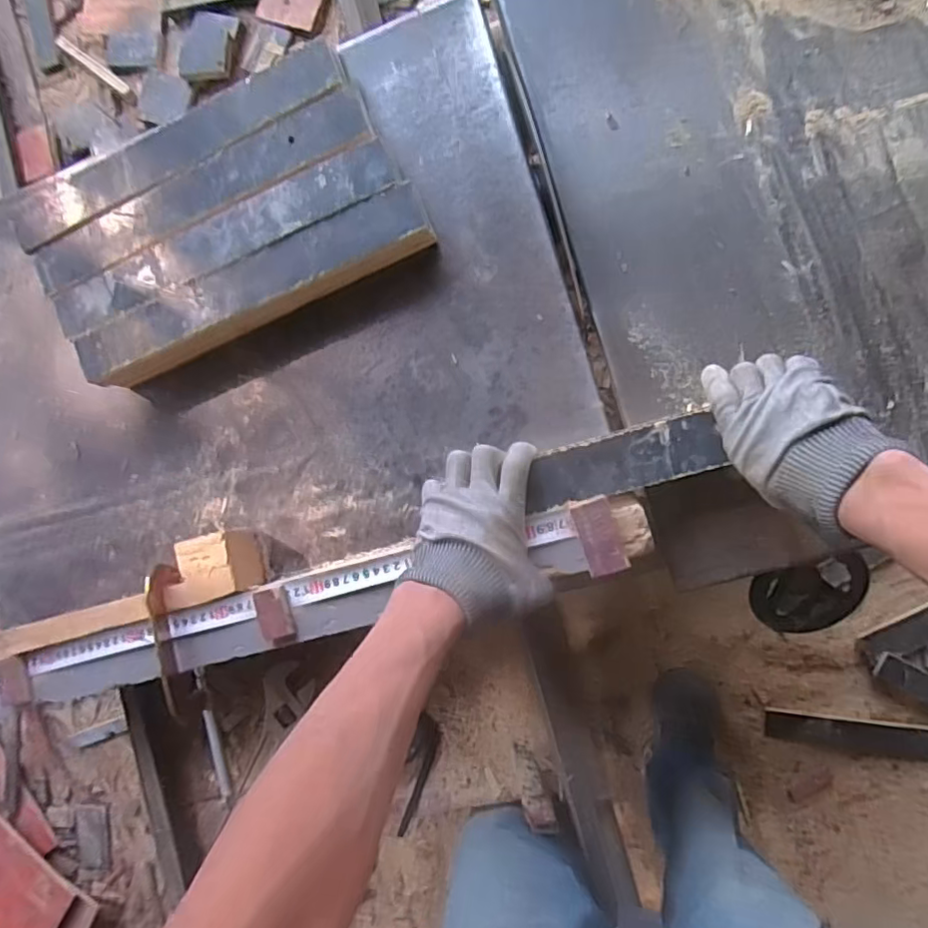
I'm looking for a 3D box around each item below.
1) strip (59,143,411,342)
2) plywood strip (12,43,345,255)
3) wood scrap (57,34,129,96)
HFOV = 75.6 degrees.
[{"bbox_3d":[-0.241,-0.214,0.581,0.373,0.018,0.054,-21,89,9],"label":"strip"},{"bbox_3d":[-0.291,-0.309,0.590,0.373,0.020,0.051,-21,89,9],"label":"plywood strip"},{"bbox_3d":[-0.467,-0.502,0.751,0.127,0.010,0.014,38,95,10],"label":"wood scrap"}]

